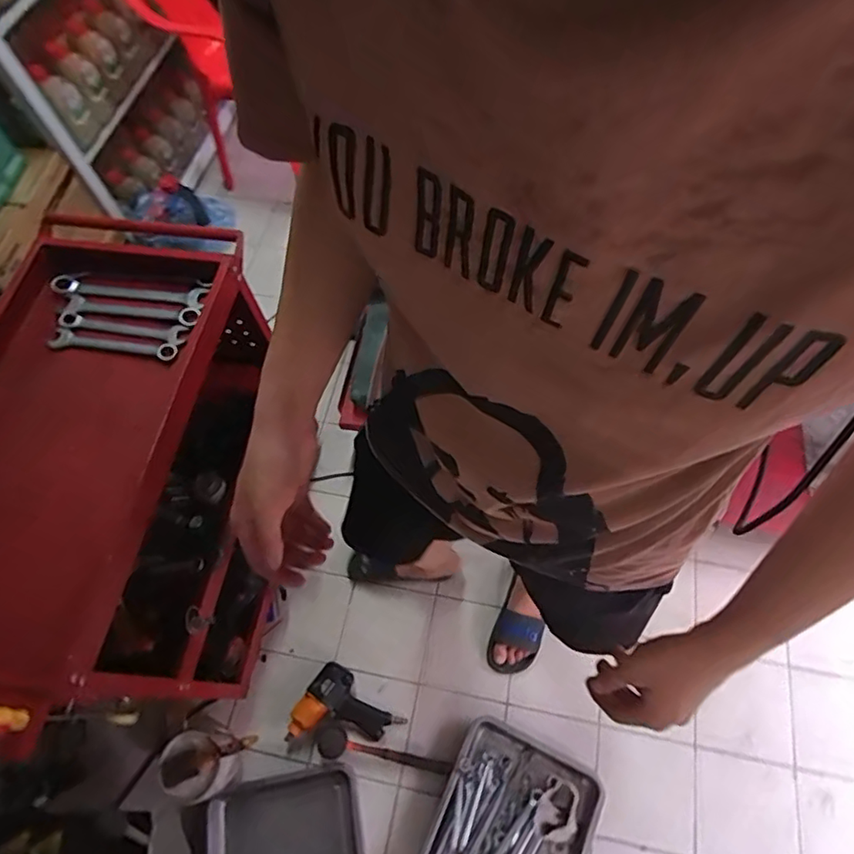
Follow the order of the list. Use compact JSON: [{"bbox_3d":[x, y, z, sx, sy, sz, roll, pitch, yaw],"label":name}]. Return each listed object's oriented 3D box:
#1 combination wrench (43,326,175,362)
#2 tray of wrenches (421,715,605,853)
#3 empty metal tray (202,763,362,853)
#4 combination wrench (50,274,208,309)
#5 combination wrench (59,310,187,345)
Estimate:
[{"bbox_3d":[-0.517,-0.135,0.923,0.205,0.019,0.042,6,65,7],"label":"combination wrench"},{"bbox_3d":[0.157,0.840,1.133,0.295,0.057,0.393,23,68,14],"label":"tray of wrenches"},{"bbox_3d":[-0.292,0.836,1.152,0.305,0.037,0.212,-13,64,-2],"label":"empty metal tray"},{"bbox_3d":[-0.515,-0.238,0.981,0.270,0.023,0.036,7,65,7],"label":"combination wrench"},{"bbox_3d":[-0.514,-0.168,0.951,0.217,0.015,0.035,7,65,7],"label":"combination wrench"}]

